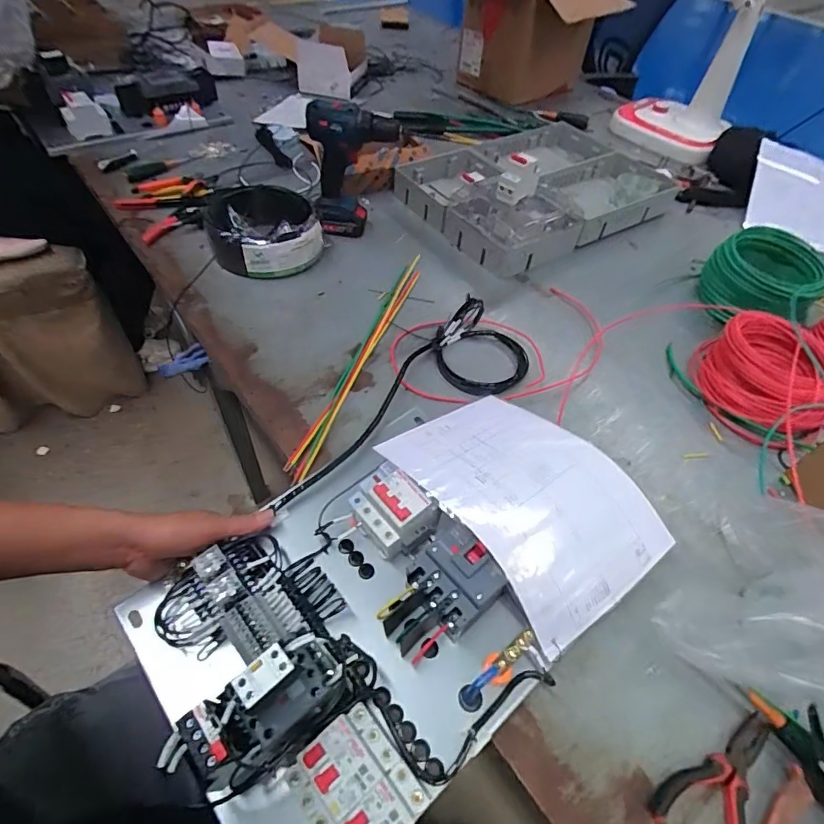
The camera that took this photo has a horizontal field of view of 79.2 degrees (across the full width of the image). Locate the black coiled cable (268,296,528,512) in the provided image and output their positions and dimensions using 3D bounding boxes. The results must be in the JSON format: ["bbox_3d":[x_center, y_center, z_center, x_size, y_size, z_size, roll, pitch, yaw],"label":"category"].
[{"bbox_3d":[-0.021,-0.041,0.668,0.439,0.078,0.149,-29,59,-22],"label":"black coiled cable"}]

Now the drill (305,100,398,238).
[{"bbox_3d":[-0.099,-0.416,0.874,0.150,0.210,0.068,-1,53,-3],"label":"drill"}]

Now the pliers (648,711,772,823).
[{"bbox_3d":[0.279,0.325,0.439,0.145,0.011,0.067,-31,59,-23],"label":"pliers"}]

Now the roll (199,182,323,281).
[{"bbox_3d":[-0.262,-0.322,0.879,0.184,0.072,0.203,-14,54,-12],"label":"roll"}]

